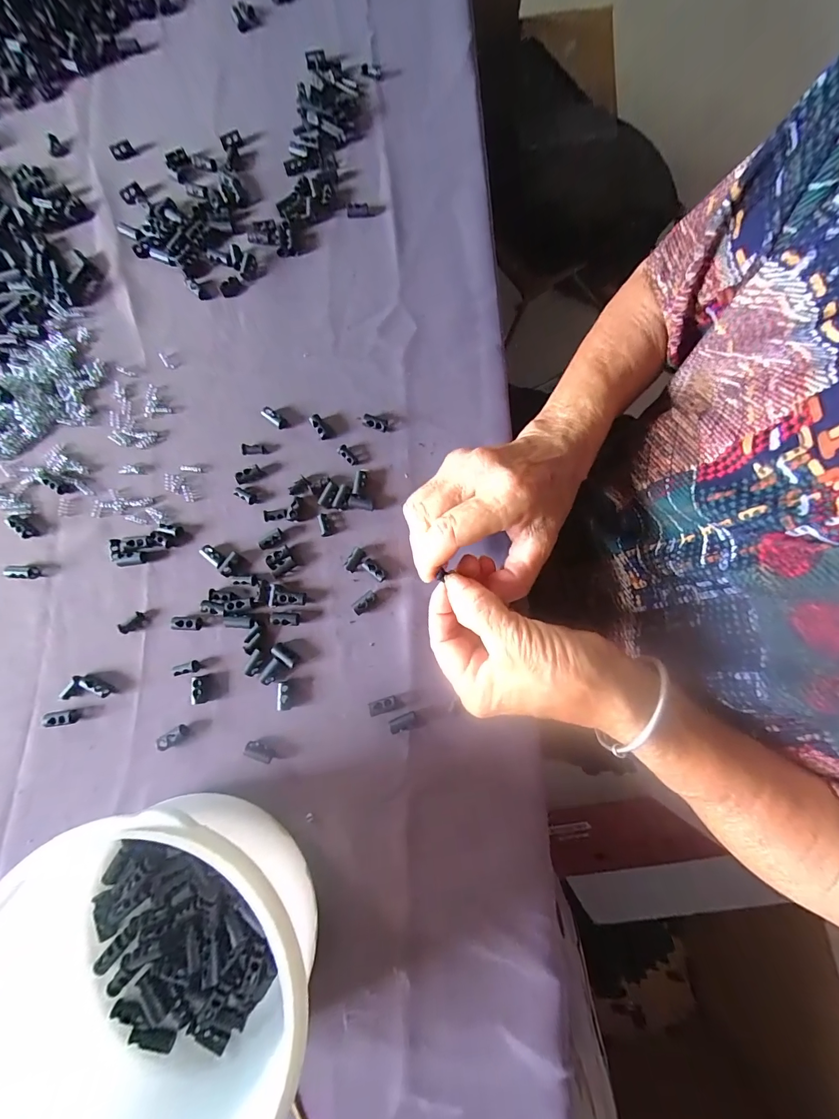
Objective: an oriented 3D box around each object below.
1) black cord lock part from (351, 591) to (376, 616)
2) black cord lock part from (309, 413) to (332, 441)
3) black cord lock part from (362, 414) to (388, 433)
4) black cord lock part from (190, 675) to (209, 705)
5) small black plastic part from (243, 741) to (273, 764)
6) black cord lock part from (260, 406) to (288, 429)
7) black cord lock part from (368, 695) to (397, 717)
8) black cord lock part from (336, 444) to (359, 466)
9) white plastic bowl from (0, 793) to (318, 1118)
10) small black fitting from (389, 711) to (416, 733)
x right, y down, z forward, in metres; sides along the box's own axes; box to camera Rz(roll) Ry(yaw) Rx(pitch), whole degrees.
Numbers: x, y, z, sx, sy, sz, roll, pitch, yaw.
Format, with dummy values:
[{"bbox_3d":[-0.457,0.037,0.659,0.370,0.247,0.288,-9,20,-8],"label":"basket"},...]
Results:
[{"bbox_3d":[-0.039,0.030,0.283,0.018,0.004,0.010,-41,82,-8],"label":"black cord lock part"},{"bbox_3d":[-0.074,-0.100,0.303,0.010,0.007,0.019,-33,81,-7],"label":"black cord lock part"},{"bbox_3d":[-0.033,-0.103,0.304,0.018,0.007,0.010,18,79,3],"label":"black cord lock part"},{"bbox_3d":[-0.148,0.087,0.270,0.009,0.008,0.018,-7,79,-2],"label":"black cord lock part"},{"bbox_3d":[-0.105,0.126,0.263,0.019,0.007,0.010,20,79,3],"label":"small black plastic part"},{"bbox_3d":[-0.110,-0.107,0.305,0.021,0.005,0.008,39,81,6],"label":"black cord lock part"},{"bbox_3d":[-0.025,0.097,0.268,0.018,0.006,0.009,-16,79,-4],"label":"black cord lock part"},{"bbox_3d":[-0.054,-0.077,0.301,0.008,0.005,0.018,-40,82,-8],"label":"black cord lock part"},{"bbox_3d":[-0.131,0.209,0.210,0.149,0.074,0.161,-17,79,-4],"label":"white plastic bowl"},{"bbox_3d":[-0.011,0.108,0.267,0.018,0.004,0.010,-18,80,-5],"label":"small black fitting"}]

